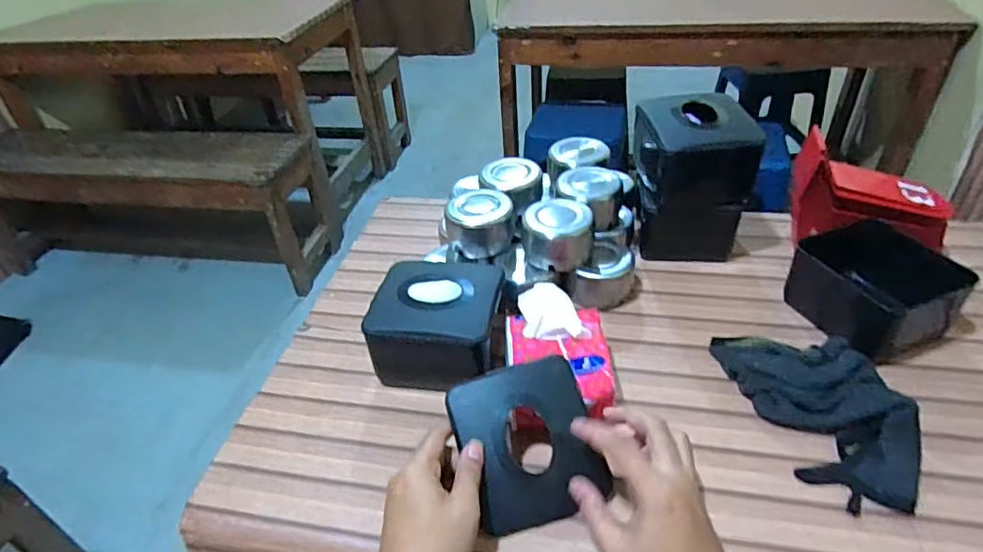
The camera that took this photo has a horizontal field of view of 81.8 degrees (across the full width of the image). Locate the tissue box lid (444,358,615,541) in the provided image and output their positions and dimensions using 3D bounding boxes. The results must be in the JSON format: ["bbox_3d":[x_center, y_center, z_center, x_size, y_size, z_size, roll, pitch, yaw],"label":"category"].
[{"bbox_3d":[0.033,0.143,0.486,0.112,0.014,0.129,-17,80,-9],"label":"tissue box lid"}]

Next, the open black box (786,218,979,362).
[{"bbox_3d":[0.403,0.009,0.604,0.117,0.084,0.131,-18,41,-17],"label":"open black box"}]

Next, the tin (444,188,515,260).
[{"bbox_3d":[-0.012,-0.063,0.682,0.077,0.052,0.067,3,39,8],"label":"tin"}]

